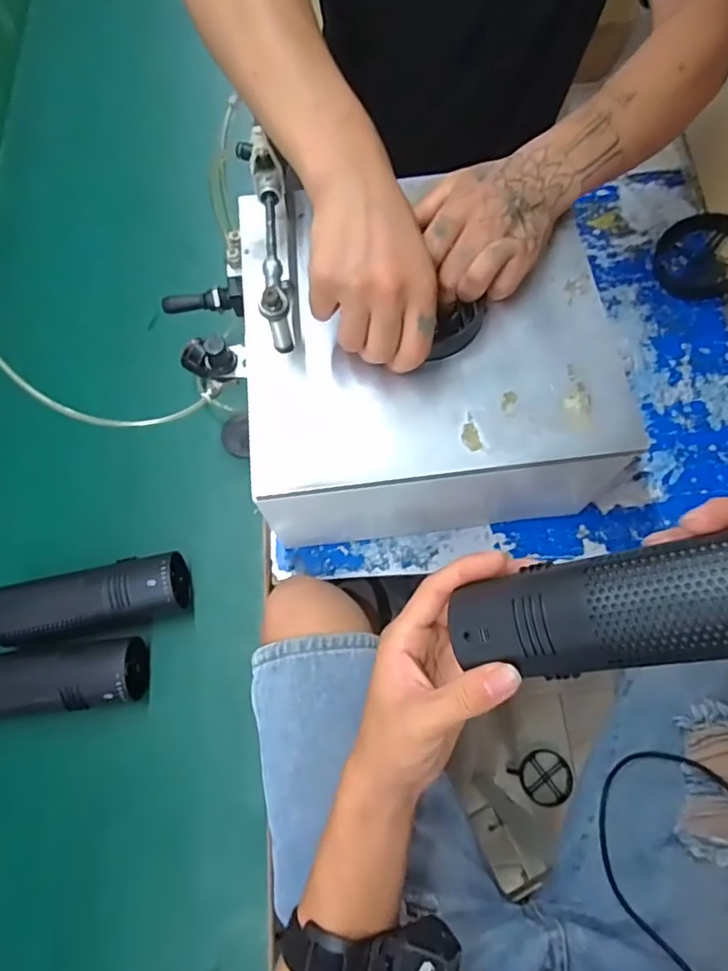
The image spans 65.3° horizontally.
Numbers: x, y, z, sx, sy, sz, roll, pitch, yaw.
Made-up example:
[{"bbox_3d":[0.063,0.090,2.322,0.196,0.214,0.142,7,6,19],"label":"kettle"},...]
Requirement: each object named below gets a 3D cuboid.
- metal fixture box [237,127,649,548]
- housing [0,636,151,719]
[{"bbox_3d":[0.059,-0.110,0.542,0.315,0.164,0.301,-6,70,-1],"label":"metal fixture box"},{"bbox_3d":[-0.276,0.170,0.494,0.163,0.052,0.056,-8,70,-2],"label":"housing"}]

